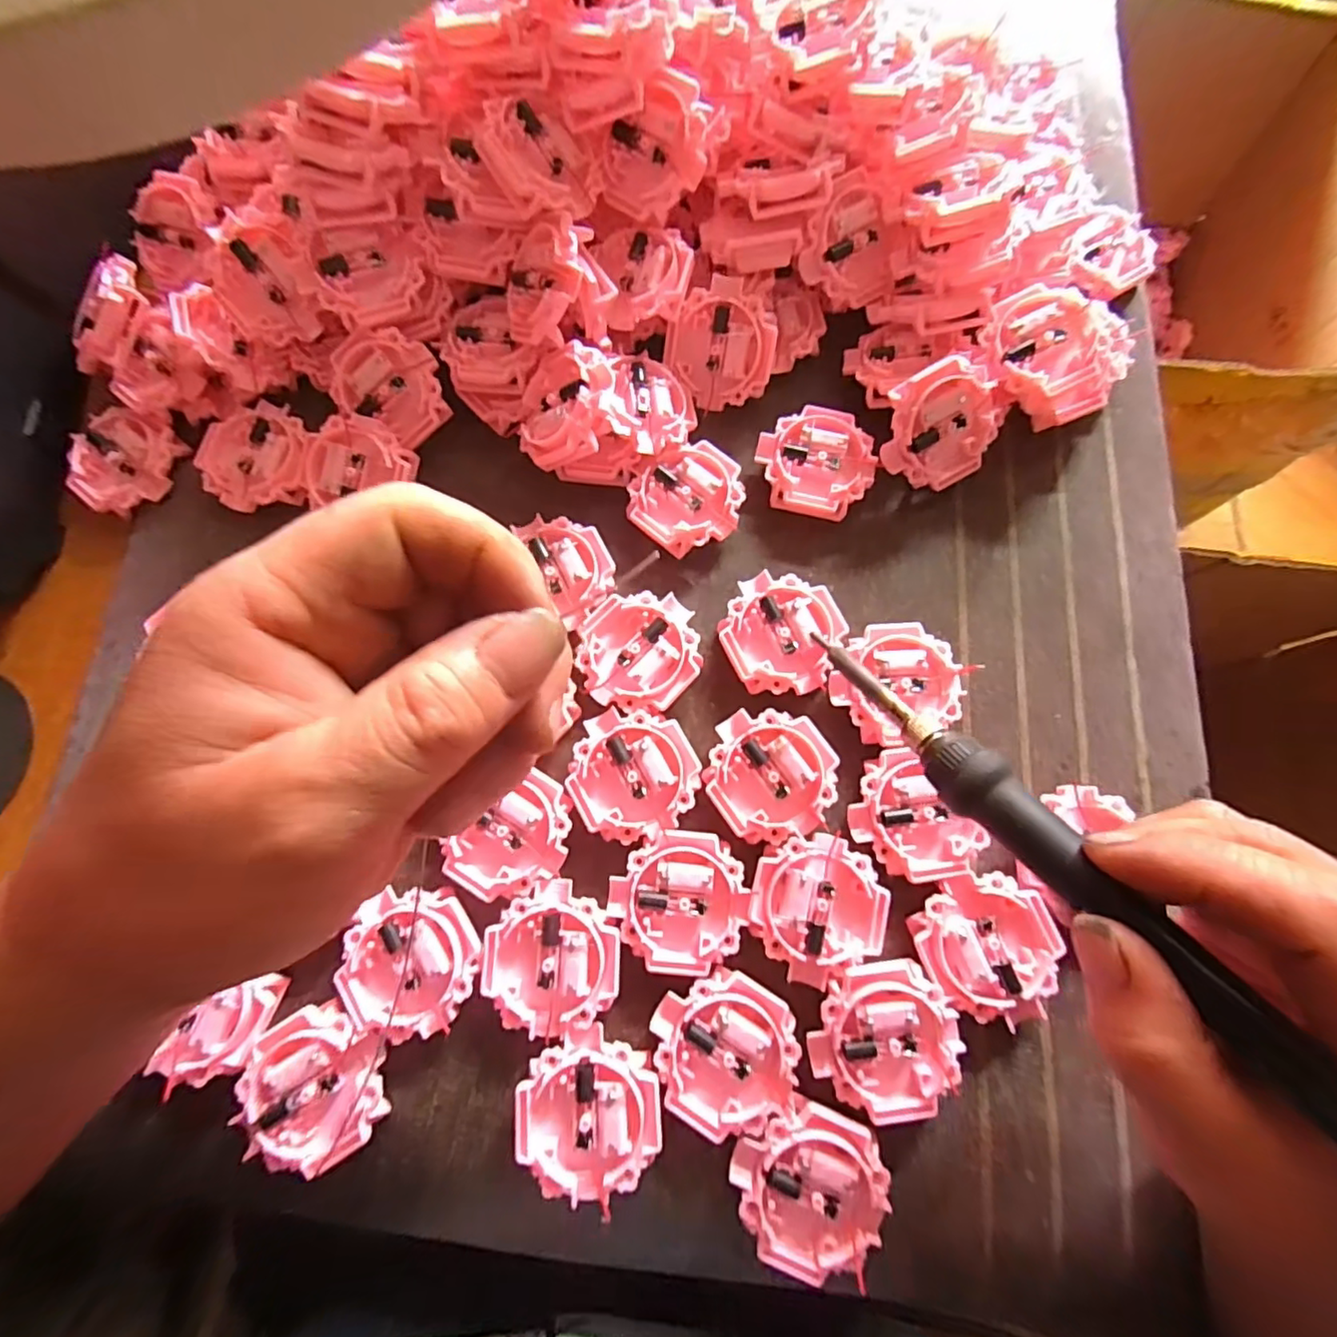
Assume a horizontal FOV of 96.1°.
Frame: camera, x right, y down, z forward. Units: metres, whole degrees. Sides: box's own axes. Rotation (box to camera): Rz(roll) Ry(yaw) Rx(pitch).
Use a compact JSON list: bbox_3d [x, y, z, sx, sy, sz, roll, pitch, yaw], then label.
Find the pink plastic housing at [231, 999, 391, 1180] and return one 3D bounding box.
[{"bbox_3d":[-0.133,0.156,0.226,0.050,0.011,0.052,5,76,2],"label":"pink plastic housing"}]

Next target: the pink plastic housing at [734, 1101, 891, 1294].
[{"bbox_3d":[0.052,0.188,0.215,0.052,0.009,0.051,-17,76,-3],"label":"pink plastic housing"}]

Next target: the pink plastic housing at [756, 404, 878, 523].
[{"bbox_3d":[0.069,-0.098,0.285,0.053,0.010,0.052,0,76,1],"label":"pink plastic housing"}]

